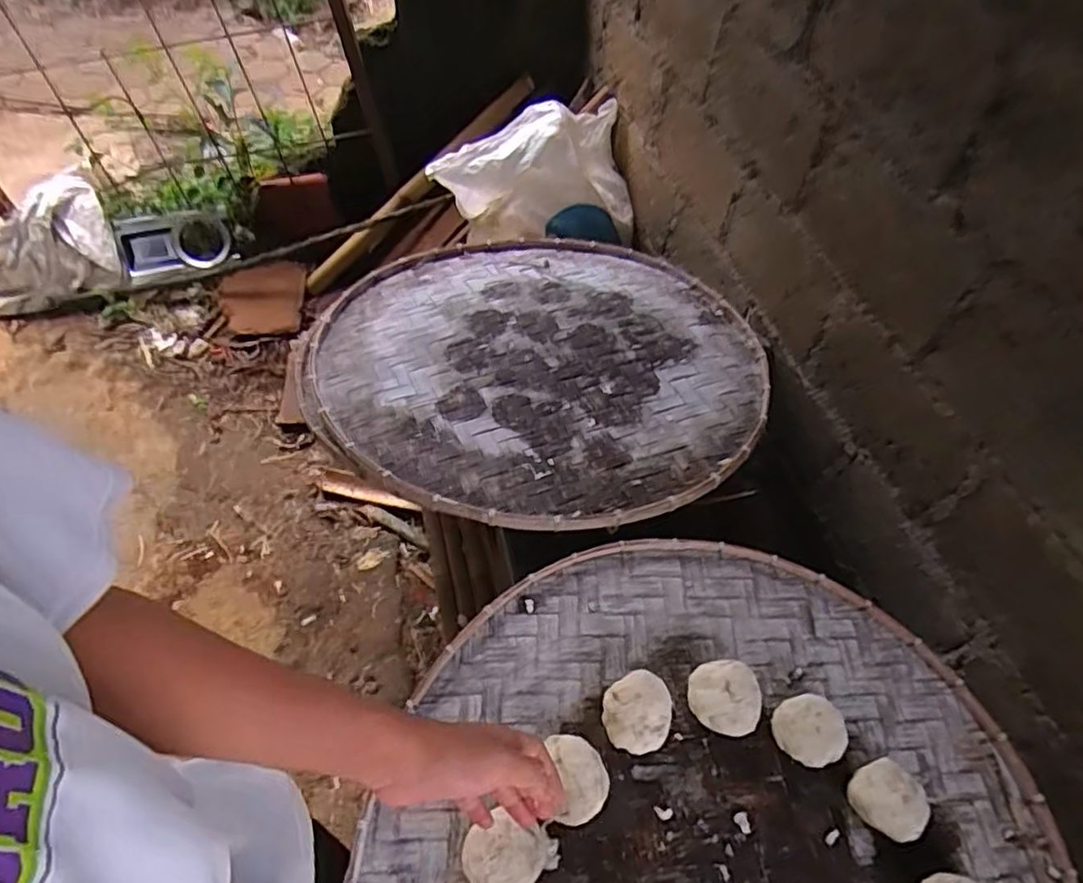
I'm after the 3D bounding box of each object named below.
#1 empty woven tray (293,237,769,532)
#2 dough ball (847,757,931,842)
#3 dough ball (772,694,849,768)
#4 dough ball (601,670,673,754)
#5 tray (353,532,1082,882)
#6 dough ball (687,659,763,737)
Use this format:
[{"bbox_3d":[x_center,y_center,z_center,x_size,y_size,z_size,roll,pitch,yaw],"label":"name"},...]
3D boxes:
[{"bbox_3d":[-0.008,-0.156,1.064,0.742,0.052,0.713,8,46,4],"label":"empty woven tray"},{"bbox_3d":[0.368,0.380,0.680,0.073,0.052,0.073,3,55,-4],"label":"dough ball"},{"bbox_3d":[0.297,0.322,0.713,0.072,0.046,0.070,3,55,-4],"label":"dough ball"},{"bbox_3d":[0.103,0.295,0.702,0.069,0.055,0.082,9,55,1],"label":"dough ball"},{"bbox_3d":[0.192,0.434,0.633,0.690,0.071,0.691,3,55,-4],"label":"tray"},{"bbox_3d":[0.204,0.287,0.722,0.076,0.048,0.075,3,55,-4],"label":"dough ball"}]

